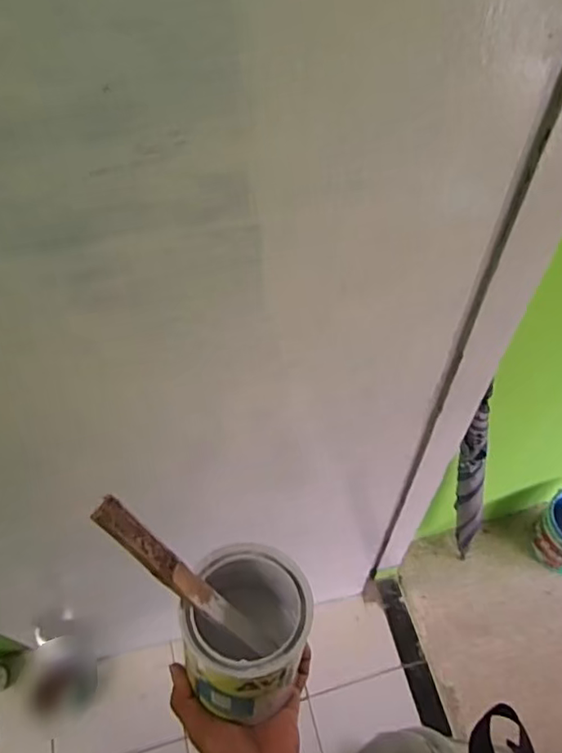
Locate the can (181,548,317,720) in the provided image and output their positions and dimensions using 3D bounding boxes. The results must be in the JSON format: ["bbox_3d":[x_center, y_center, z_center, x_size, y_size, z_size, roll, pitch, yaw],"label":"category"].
[{"bbox_3d":[-0.029,0.213,0.471,0.094,0.098,0.118,17,59,12],"label":"can"}]

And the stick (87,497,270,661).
[{"bbox_3d":[-0.069,0.170,0.442,0.009,0.227,0.021,-11,38,35],"label":"stick"}]

